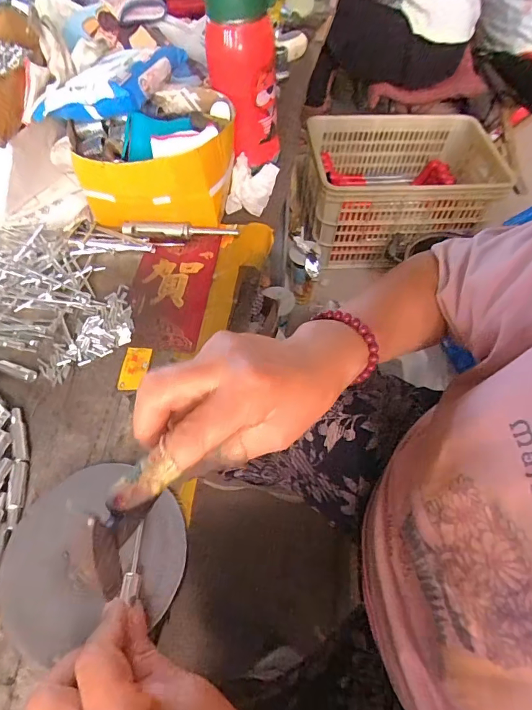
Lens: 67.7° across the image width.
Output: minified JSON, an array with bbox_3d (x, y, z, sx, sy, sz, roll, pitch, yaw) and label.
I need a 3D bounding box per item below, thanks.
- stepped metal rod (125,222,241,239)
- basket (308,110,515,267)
[{"bbox_3d":[-0.100,-0.145,0.462,0.133,0.012,0.015,5,58,1],"label":"stepped metal rod"},{"bbox_3d":[0.429,-0.514,1.205,0.612,0.251,0.415,-5,58,-5],"label":"basket"}]

